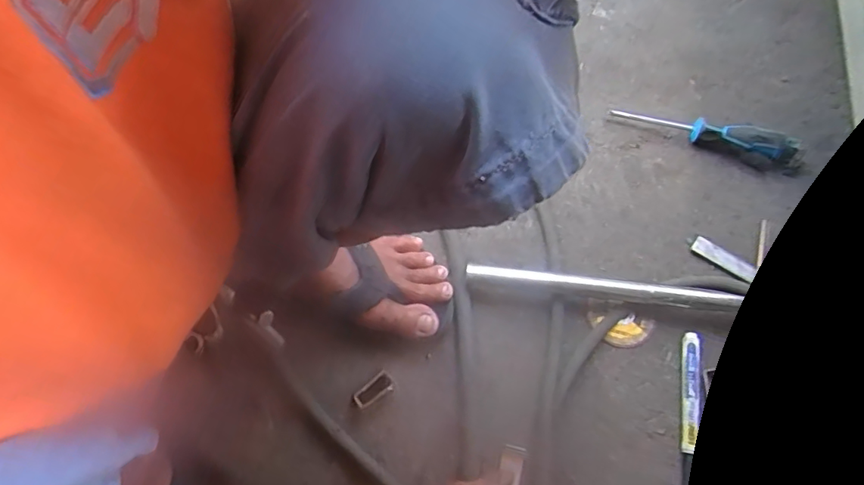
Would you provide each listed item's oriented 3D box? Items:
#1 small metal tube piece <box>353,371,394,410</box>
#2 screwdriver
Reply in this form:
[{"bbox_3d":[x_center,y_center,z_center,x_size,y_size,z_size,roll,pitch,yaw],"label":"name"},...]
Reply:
[{"bbox_3d":[-0.055,0.139,0.500,0.039,0.013,0.018,-33,71,-14],"label":"small metal tube piece"},{"bbox_3d":[0.309,-0.125,0.607,0.200,0.034,0.030,18,68,7],"label":"screwdriver"}]

